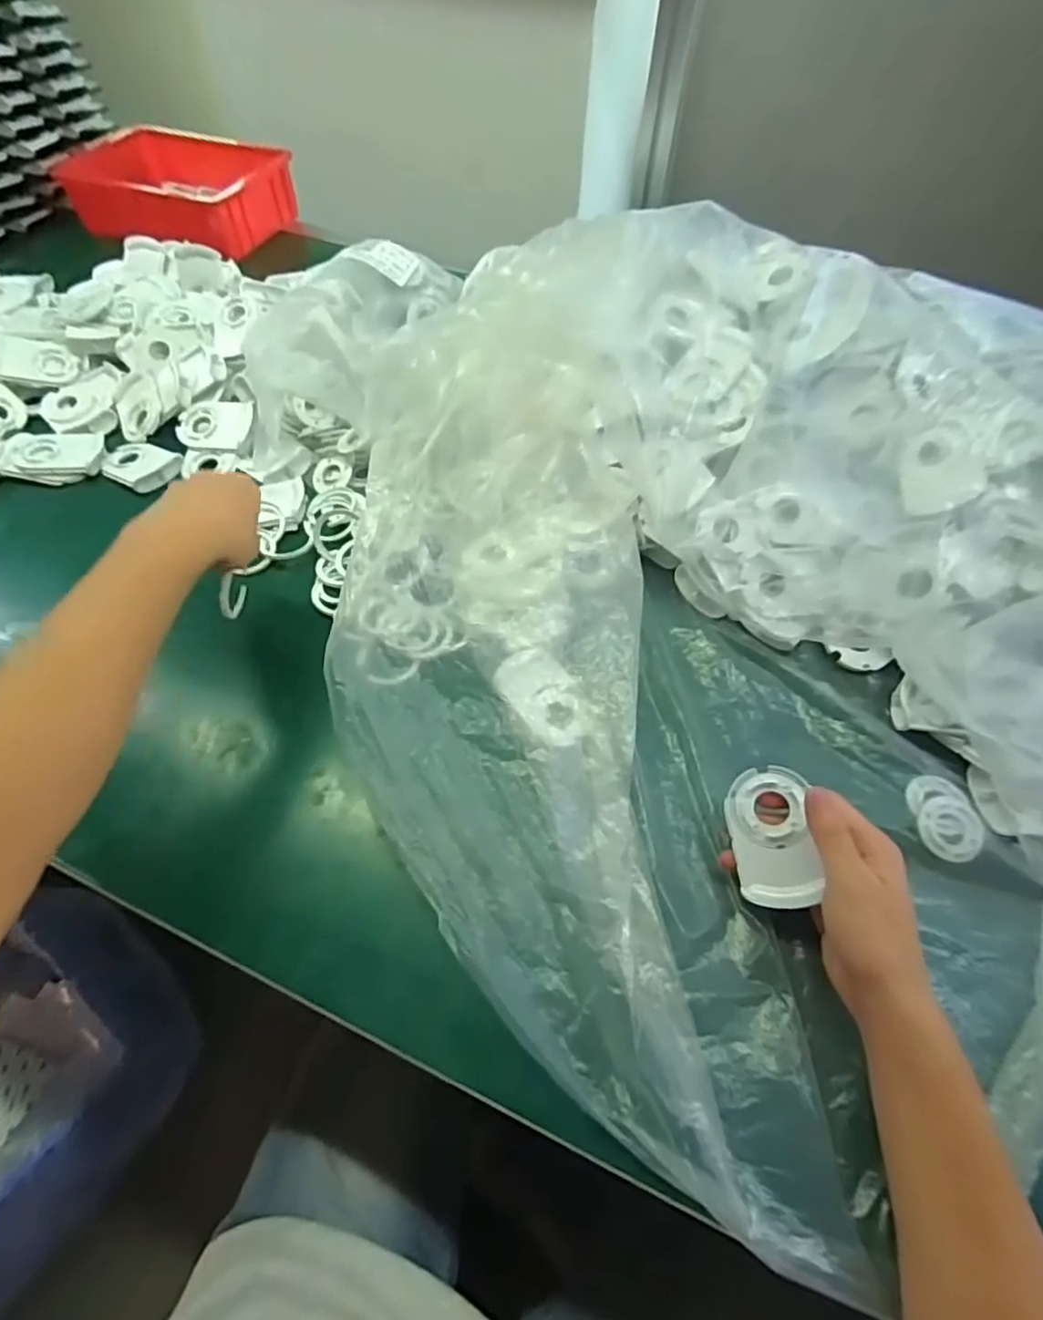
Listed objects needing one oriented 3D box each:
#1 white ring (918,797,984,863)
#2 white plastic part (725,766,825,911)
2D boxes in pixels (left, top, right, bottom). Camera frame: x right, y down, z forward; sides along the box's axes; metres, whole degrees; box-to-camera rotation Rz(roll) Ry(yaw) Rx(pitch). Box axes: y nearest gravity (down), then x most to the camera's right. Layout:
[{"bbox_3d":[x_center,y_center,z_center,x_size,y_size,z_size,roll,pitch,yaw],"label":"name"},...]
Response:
[{"bbox_3d":[0.302,0.117,0.436,0.050,0.004,0.041,-27,60,-20],"label":"white ring"},{"bbox_3d":[0.161,0.113,0.401,0.052,0.022,0.082,-8,73,29],"label":"white plastic part"}]

